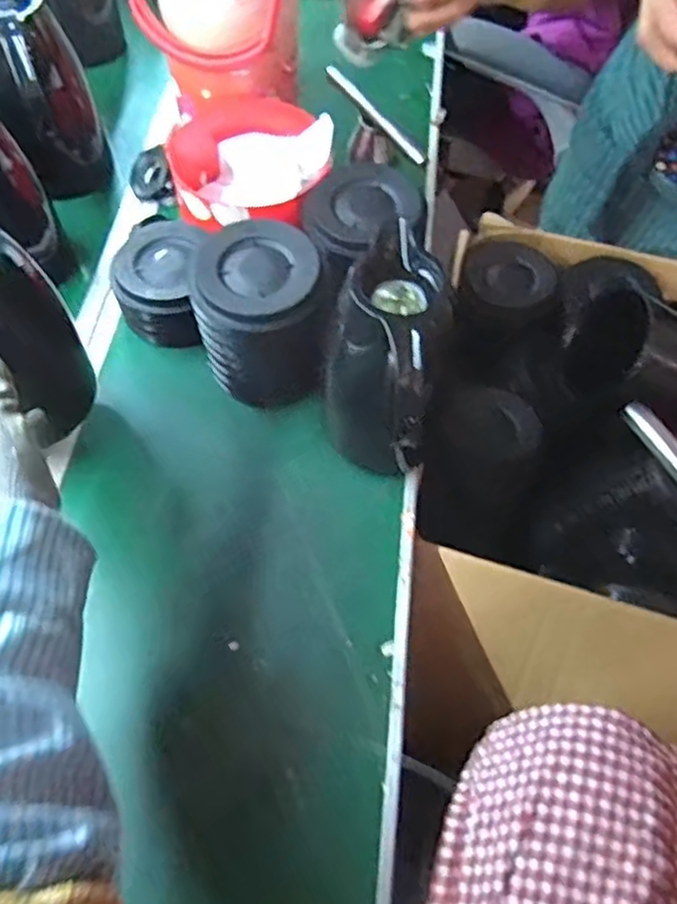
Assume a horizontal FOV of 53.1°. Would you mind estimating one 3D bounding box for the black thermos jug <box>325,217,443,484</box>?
[{"bbox_3d":[0.039,-0.067,0.585,0.094,0.188,0.152,4,60,0],"label":"black thermos jug"}]

